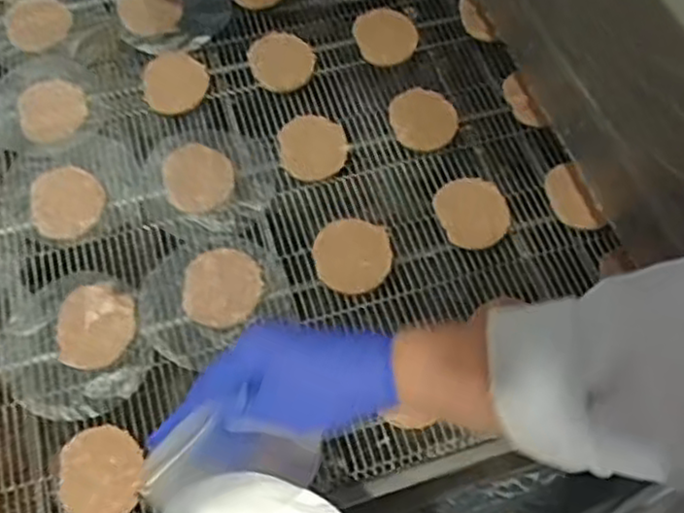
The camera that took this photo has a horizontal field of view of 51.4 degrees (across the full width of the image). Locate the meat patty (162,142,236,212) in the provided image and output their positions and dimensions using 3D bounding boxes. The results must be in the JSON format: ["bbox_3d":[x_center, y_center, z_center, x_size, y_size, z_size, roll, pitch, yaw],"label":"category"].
[{"bbox_3d":[-0.133,-0.074,0.659,0.063,0.004,0.073,-18,66,-17],"label":"meat patty"}]

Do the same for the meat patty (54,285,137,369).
[{"bbox_3d":[-0.202,0.057,0.586,0.062,0.008,0.069,6,61,-5],"label":"meat patty"}]

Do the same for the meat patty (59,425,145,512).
[{"bbox_3d":[-0.181,0.164,0.535,0.061,0.007,0.070,-3,62,-10],"label":"meat patty"}]

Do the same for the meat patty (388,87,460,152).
[{"bbox_3d":[0.080,-0.136,0.696,0.067,0.006,0.068,3,61,-6],"label":"meat patty"}]

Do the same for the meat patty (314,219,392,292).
[{"bbox_3d":[0.010,-0.002,0.626,0.067,0.008,0.068,3,61,-6],"label":"meat patty"}]

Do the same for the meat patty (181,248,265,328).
[{"bbox_3d":[-0.103,0.026,0.606,0.066,0.007,0.069,3,61,-6],"label":"meat patty"}]

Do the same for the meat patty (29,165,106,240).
[{"bbox_3d":[-0.250,-0.051,0.644,0.063,0.004,0.070,-26,68,-20],"label":"meat patty"}]

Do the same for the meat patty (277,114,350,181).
[{"bbox_3d":[-0.028,-0.106,0.677,0.064,0.006,0.070,1,64,-1],"label":"meat patty"}]

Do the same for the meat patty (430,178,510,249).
[{"bbox_3d":[0.120,-0.042,0.649,0.064,0.005,0.071,-16,65,-16],"label":"meat patty"}]

